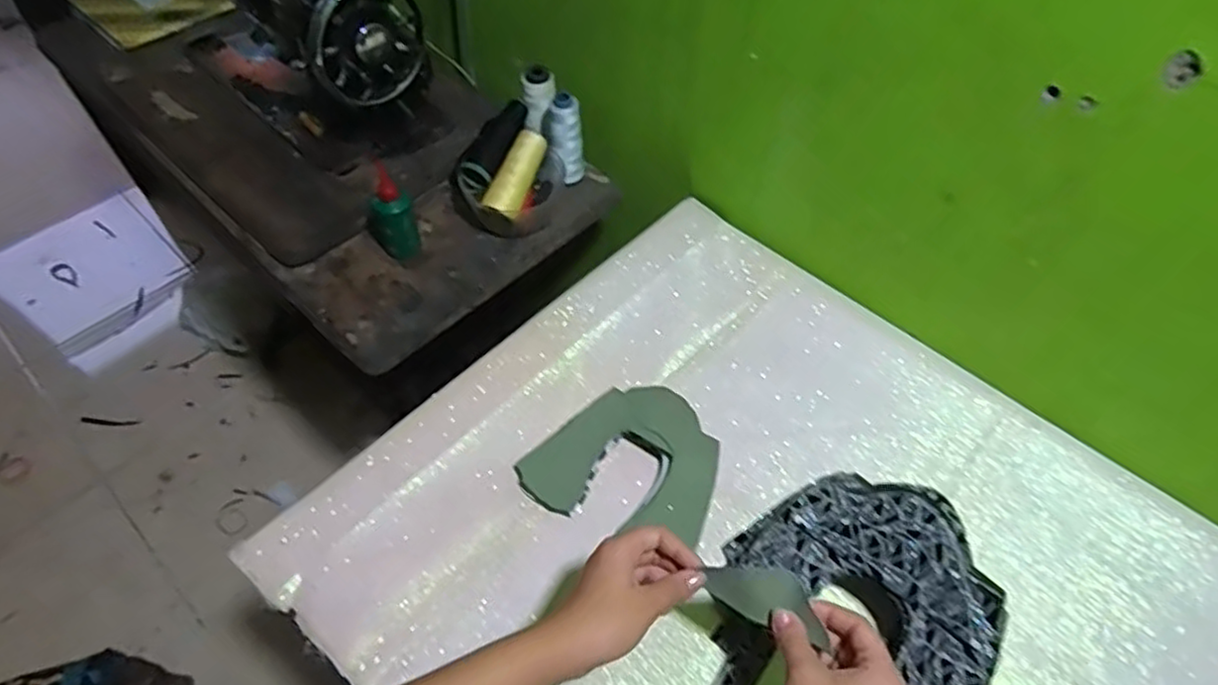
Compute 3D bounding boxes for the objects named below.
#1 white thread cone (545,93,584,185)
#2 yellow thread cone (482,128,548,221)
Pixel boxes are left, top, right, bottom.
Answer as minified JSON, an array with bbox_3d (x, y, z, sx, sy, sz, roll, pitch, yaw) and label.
[{"bbox_3d":[-0.051,-0.240,0.836,0.043,0.110,0.040,0,54,-2],"label":"white thread cone"},{"bbox_3d":[-0.104,-0.195,0.810,0.040,0.035,0.114,22,77,14],"label":"yellow thread cone"}]

